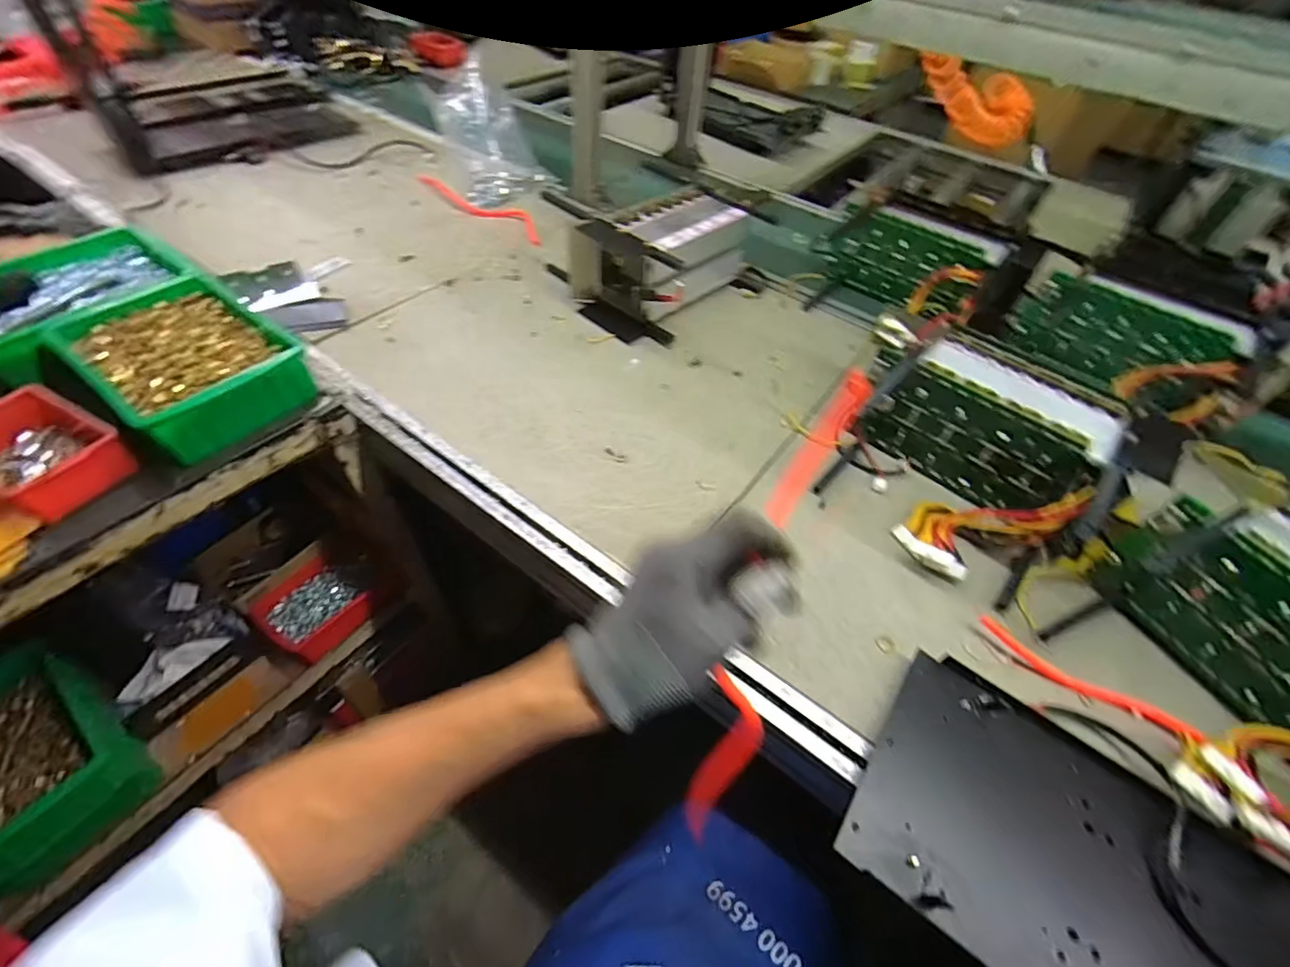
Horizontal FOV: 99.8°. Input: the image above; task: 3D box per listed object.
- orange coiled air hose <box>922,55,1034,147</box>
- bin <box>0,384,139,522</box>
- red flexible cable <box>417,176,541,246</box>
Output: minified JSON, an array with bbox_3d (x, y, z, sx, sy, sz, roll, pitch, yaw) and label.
[{"bbox_3d":[0.749,-0.896,1.254,0.387,0.136,0.156,-8,49,-33],"label":"orange coiled air hose"},{"bbox_3d":[-0.611,-0.028,0.552,0.146,0.057,0.104,24,52,14],"label":"bin"},{"bbox_3d":[-0.308,-0.526,1.024,0.334,0.009,0.074,31,54,19],"label":"red flexible cable"}]

